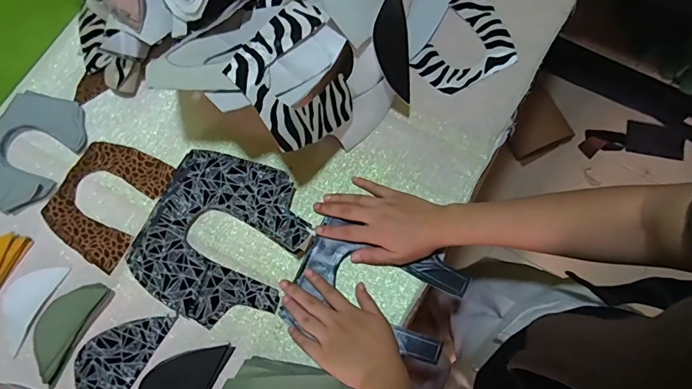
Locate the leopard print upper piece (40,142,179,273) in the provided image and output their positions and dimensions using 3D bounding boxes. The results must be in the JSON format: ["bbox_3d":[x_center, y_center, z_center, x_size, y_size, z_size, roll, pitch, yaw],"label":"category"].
[{"bbox_3d":[-0.305,0.004,0.553,0.122,0.004,0.146,28,78,6],"label":"leopard print upper piece"}]

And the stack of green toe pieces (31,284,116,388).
[{"bbox_3d":[-0.324,0.152,0.500,0.054,0.009,0.116,29,78,6],"label":"stack of green toe pieces"}]

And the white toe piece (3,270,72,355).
[{"bbox_3d":[-0.381,0.127,0.517,0.053,0.008,0.098,22,77,5],"label":"white toe piece"}]

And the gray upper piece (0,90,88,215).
[{"bbox_3d":[-0.409,-0.060,0.560,0.111,0.011,0.154,29,78,6],"label":"gray upper piece"}]

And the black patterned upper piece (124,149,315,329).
[{"bbox_3d":[-0.148,0.048,0.519,0.183,0.038,0.197,0,76,-1],"label":"black patterned upper piece"}]

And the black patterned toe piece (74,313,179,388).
[{"bbox_3d":[-0.266,0.189,0.499,0.071,0.004,0.144,30,78,6],"label":"black patterned toe piece"}]

